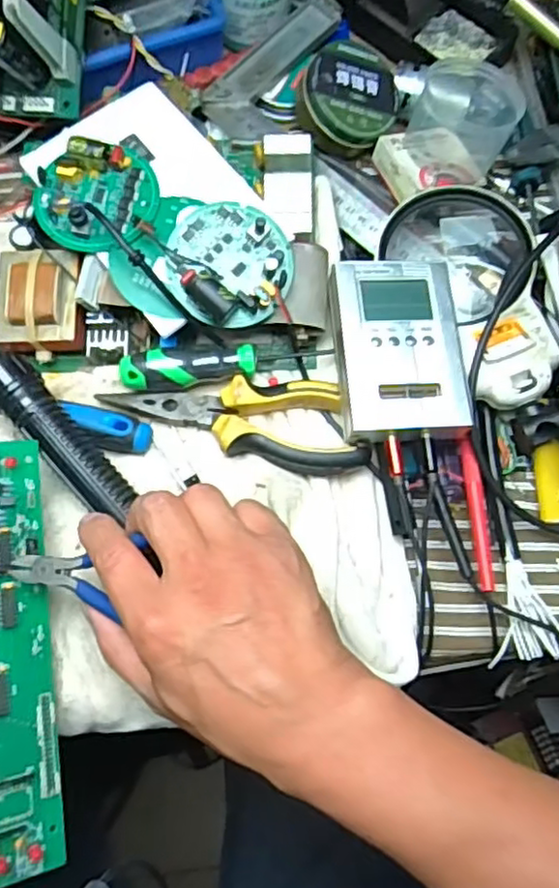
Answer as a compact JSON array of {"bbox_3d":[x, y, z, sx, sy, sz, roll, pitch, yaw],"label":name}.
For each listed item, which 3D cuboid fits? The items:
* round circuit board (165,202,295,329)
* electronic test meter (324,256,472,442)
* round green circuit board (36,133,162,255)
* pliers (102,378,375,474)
[{"bbox_3d":[-0.028,-0.102,0.380,0.069,0.018,0.066,1,73,-2],"label":"round circuit board"},{"bbox_3d":[0.066,-0.052,0.385,0.070,0.032,0.101,-4,73,-4],"label":"electronic test meter"},{"bbox_3d":[-0.106,-0.144,0.385,0.069,0.019,0.058,-19,75,-8],"label":"round green circuit board"},{"bbox_3d":[-0.025,-0.012,0.383,0.149,0.014,0.052,4,73,-1],"label":"pliers"}]

